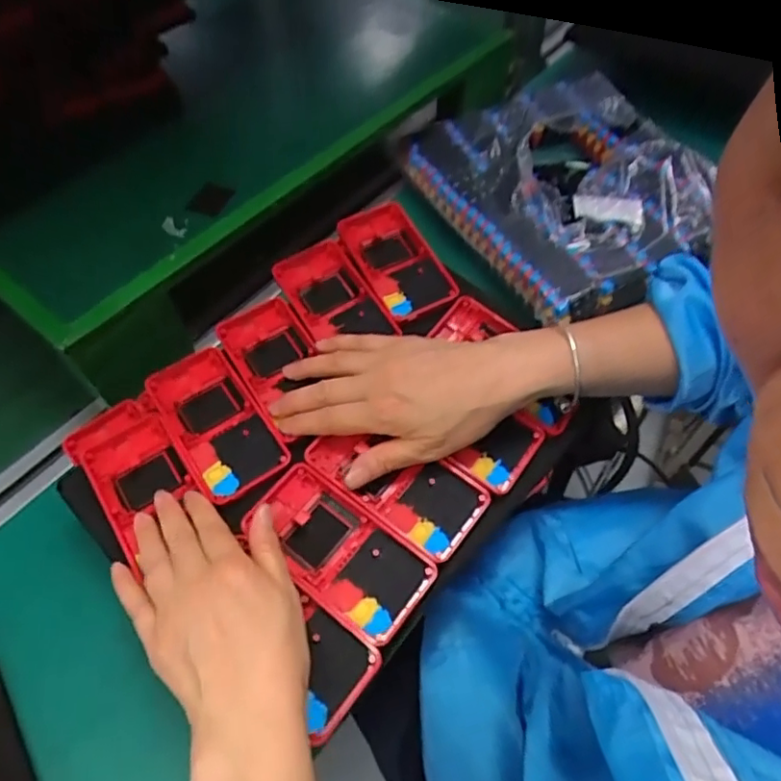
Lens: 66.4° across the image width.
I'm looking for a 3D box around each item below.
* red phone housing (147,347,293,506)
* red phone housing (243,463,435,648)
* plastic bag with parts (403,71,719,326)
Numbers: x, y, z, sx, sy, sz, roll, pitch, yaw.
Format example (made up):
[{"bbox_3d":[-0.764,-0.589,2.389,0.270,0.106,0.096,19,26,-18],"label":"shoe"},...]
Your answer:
[{"bbox_3d":[-0.128,0.024,0.442,0.061,0.021,0.124,-31,60,-19],"label":"red phone housing"},{"bbox_3d":[-0.034,0.102,0.388,0.121,0.012,0.058,34,62,22],"label":"red phone housing"},{"bbox_3d":[0.198,-0.241,0.667,0.286,0.033,0.337,-23,58,-14],"label":"plastic bag with parts"}]

